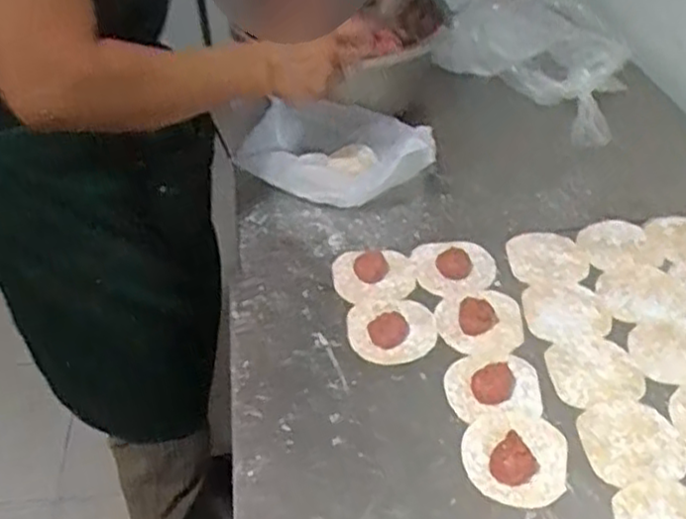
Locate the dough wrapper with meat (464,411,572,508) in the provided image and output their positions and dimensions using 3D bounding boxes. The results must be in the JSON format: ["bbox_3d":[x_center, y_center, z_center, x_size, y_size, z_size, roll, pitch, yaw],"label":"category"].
[{"bbox_3d":[0.135,0.147,0.565,0.078,0.024,0.084,-1,40,1],"label":"dough wrapper with meat"}]

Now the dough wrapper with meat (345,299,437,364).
[{"bbox_3d":[0.045,0.063,0.673,0.080,0.012,0.071,-2,40,0],"label":"dough wrapper with meat"}]

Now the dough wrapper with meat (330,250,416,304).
[{"bbox_3d":[0.031,0.012,0.732,0.081,0.013,0.076,-5,40,-3],"label":"dough wrapper with meat"}]

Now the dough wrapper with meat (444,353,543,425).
[{"bbox_3d":[0.128,0.106,0.621,0.079,0.010,0.062,-5,40,-3],"label":"dough wrapper with meat"}]

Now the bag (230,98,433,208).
[{"bbox_3d":[-0.008,-0.129,0.834,0.235,0.084,0.141,0,40,3],"label":"bag"}]

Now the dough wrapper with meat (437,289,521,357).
[{"bbox_3d":[0.127,0.051,0.676,0.077,0.018,0.083,-1,43,1],"label":"dough wrapper with meat"}]

